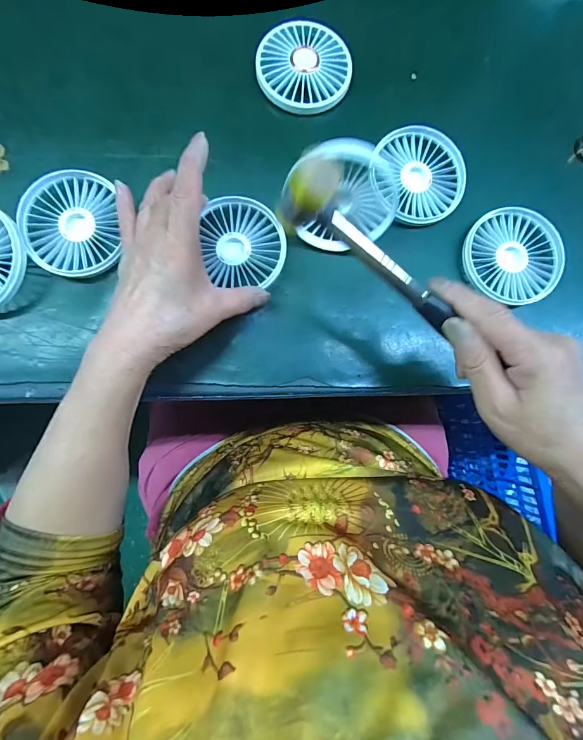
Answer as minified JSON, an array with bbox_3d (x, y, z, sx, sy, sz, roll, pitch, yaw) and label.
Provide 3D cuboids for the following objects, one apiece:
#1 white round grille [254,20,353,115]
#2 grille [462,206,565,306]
[{"bbox_3d":[0.011,-0.283,0.334,0.086,0.011,0.084,0,85,-2],"label":"white round grille"},{"bbox_3d":[0.198,-0.102,0.325,0.084,0.012,0.086,0,85,-2],"label":"grille"}]

